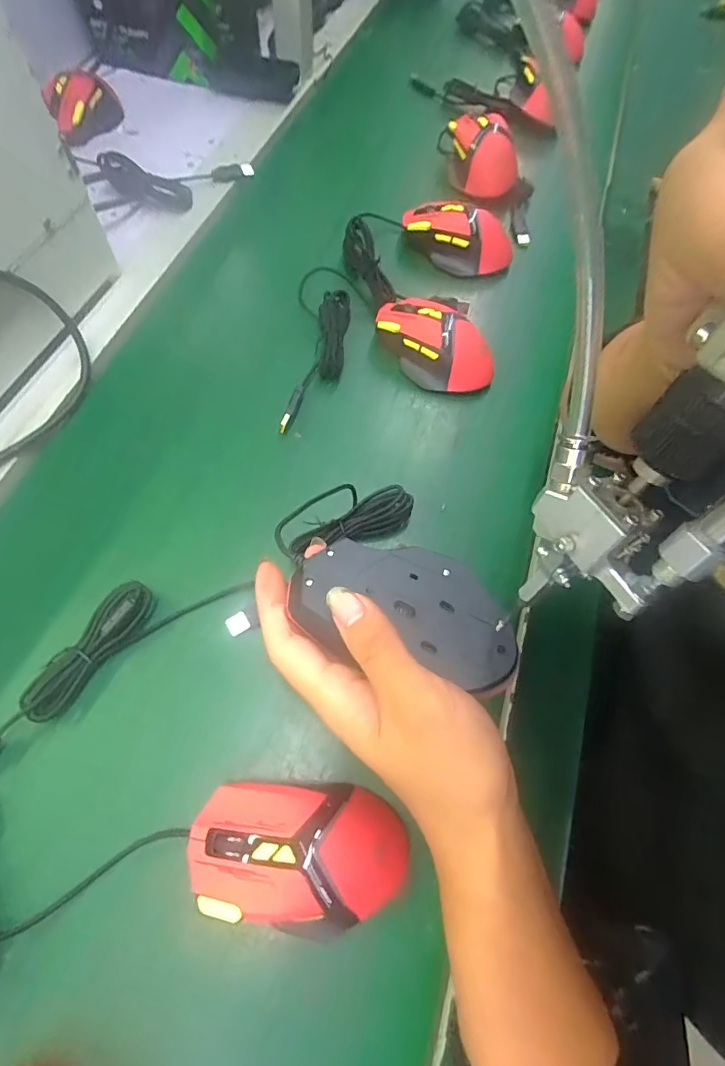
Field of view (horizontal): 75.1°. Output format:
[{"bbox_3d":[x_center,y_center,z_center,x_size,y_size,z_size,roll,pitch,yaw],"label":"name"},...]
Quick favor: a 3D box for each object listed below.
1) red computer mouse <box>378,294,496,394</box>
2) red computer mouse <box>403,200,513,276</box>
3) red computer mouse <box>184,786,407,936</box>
[{"bbox_3d":[0.065,-0.172,0.428,0.121,0.045,0.067,36,67,9],"label":"red computer mouse"},{"bbox_3d":[0.097,-0.311,0.492,0.117,0.044,0.066,26,66,5],"label":"red computer mouse"},{"bbox_3d":[-0.036,0.181,0.269,0.120,0.048,0.070,3,66,-6],"label":"red computer mouse"}]

